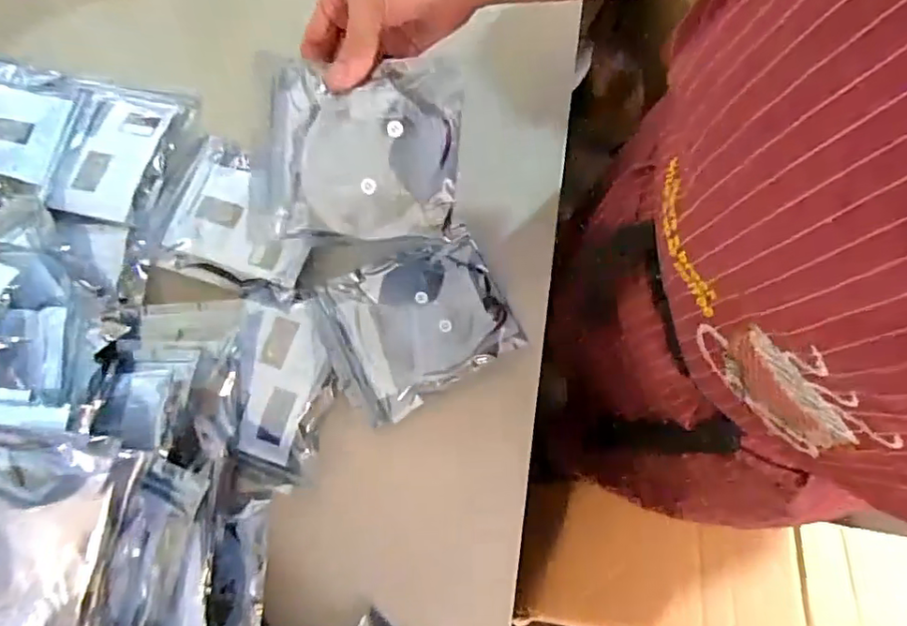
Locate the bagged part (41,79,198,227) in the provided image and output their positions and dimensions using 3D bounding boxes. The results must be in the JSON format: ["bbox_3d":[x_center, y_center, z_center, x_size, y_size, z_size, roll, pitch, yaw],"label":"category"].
[{"bbox_3d":[-0.300,-0.148,0.518,0.104,0.013,0.138,10,76,3],"label":"bagged part"}]

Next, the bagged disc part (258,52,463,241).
[{"bbox_3d":[-0.068,-0.113,0.399,0.142,0.016,0.122,3,98,15],"label":"bagged disc part"}]

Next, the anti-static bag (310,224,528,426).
[{"bbox_3d":[-0.029,0.007,0.476,0.144,0.009,0.118,-25,77,-6],"label":"anti-static bag"}]

